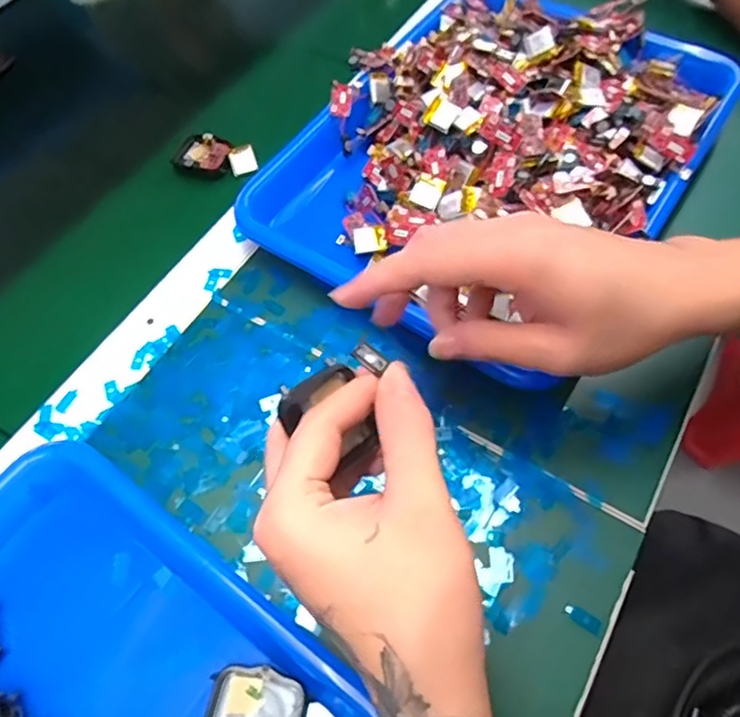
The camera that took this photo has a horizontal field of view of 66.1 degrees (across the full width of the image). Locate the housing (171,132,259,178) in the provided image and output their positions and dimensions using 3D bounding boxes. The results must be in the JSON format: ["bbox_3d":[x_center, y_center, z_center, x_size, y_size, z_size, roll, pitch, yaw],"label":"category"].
[{"bbox_3d":[-0.122,-0.163,0.454,0.066,0.011,0.036,7,62,7],"label":"housing"}]

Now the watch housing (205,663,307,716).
[{"bbox_3d":[-0.054,0.166,0.265,0.045,0.008,0.038,8,62,7],"label":"watch housing"}]

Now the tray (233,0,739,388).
[{"bbox_3d":[0.091,-0.161,0.408,0.254,0.056,0.336,31,67,19],"label":"tray"}]

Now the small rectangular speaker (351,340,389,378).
[{"bbox_3d":[0.000,0.000,0.228,0.014,0.006,0.008,33,68,19],"label":"small rectangular speaker"}]

